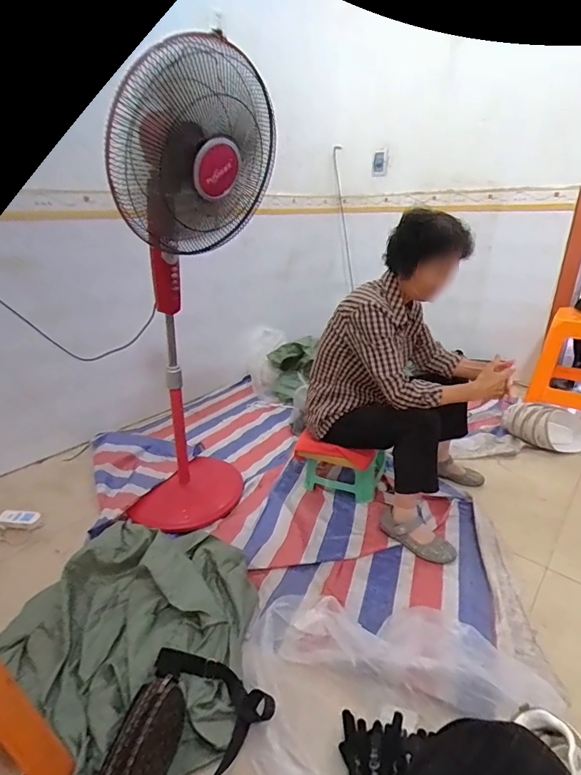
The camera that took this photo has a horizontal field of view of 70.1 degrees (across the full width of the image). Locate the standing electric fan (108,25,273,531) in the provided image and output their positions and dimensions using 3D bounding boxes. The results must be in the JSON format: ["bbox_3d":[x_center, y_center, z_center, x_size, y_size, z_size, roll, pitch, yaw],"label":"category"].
[{"bbox_3d":[-0.305,-0.125,1.172,0.472,1.223,0.440,10,25,23],"label":"standing electric fan"}]

